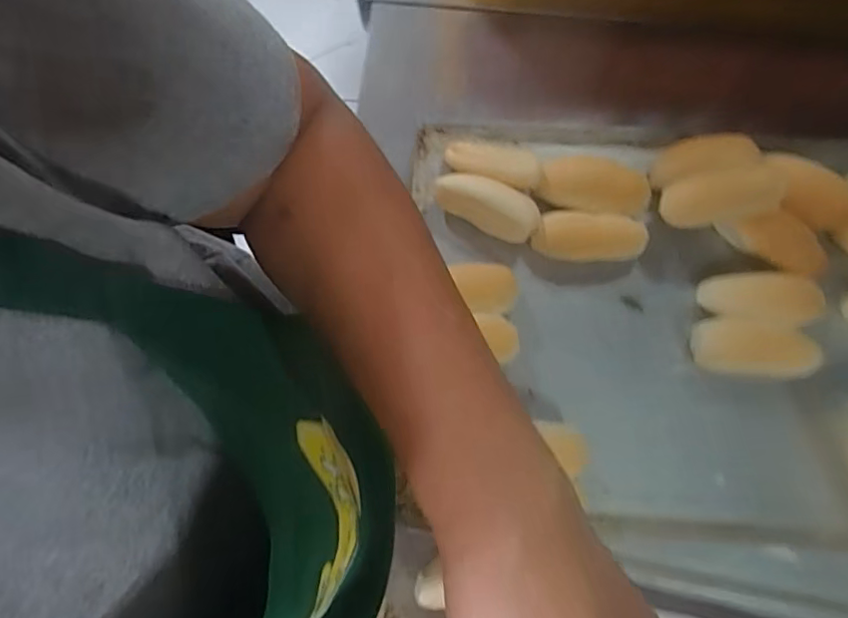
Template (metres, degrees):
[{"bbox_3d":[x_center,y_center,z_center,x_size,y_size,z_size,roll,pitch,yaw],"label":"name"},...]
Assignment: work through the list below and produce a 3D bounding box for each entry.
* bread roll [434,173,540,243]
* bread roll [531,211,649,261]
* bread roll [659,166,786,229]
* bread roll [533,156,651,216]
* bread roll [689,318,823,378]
[{"bbox_3d":[0.051,-0.085,0.453,0.085,0.025,0.035,23,79,7],"label":"bread roll"},{"bbox_3d":[0.133,-0.058,0.453,0.087,0.024,0.035,3,77,2],"label":"bread roll"},{"bbox_3d":[0.230,-0.086,0.433,0.084,0.027,0.034,-8,76,20],"label":"bread roll"},{"bbox_3d":[0.138,-0.099,0.459,0.087,0.034,0.045,11,78,4],"label":"bread roll"},{"bbox_3d":[0.252,0.030,0.429,0.082,0.038,0.039,9,78,4],"label":"bread roll"}]

